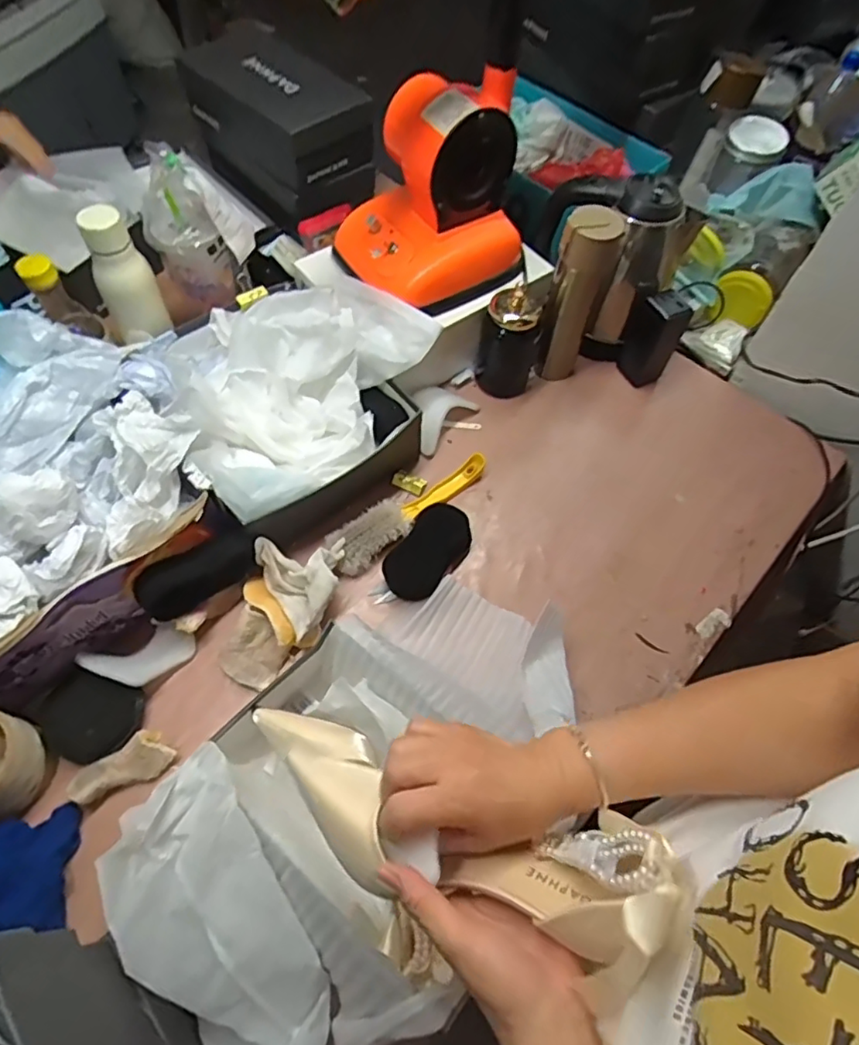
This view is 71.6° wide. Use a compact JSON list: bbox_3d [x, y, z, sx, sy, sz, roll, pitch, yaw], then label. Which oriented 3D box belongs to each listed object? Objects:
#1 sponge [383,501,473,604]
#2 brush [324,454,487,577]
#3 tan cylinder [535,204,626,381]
[{"bbox_3d":[-0.001,0.035,0.722,0.066,0.045,0.121,32,64,14],"label":"sponge"},{"bbox_3d":[-0.024,-0.022,0.755,0.236,0.031,0.056,-38,69,-21],"label":"brush"},{"bbox_3d":[0.194,-0.302,0.794,0.067,0.237,0.063,18,61,7],"label":"tan cylinder"}]

